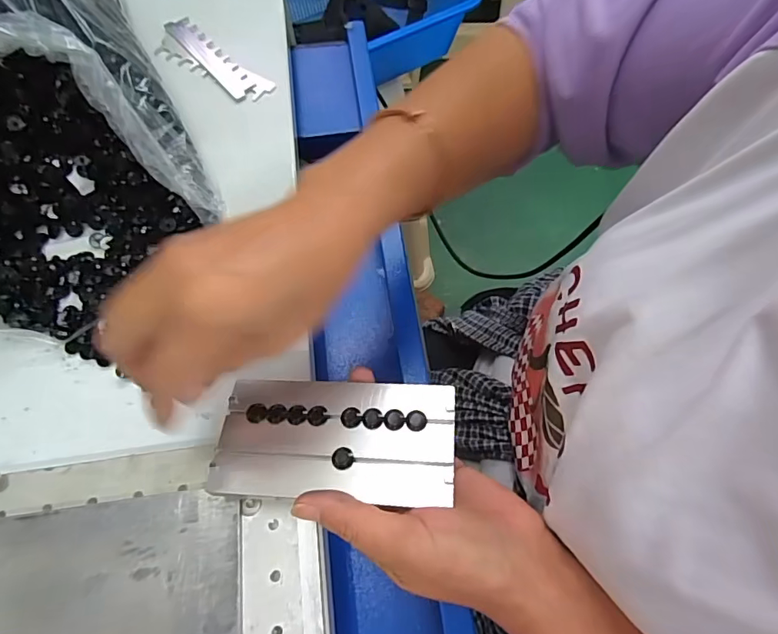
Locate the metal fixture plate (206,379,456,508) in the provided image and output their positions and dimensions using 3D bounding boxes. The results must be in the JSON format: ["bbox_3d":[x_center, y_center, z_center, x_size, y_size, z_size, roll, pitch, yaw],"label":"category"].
[{"bbox_3d":[-0.029,0.062,0.246,0.122,0.012,0.060,0,67,7],"label":"metal fixture plate"}]

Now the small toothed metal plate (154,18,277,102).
[{"bbox_3d":[-0.159,-0.223,0.417,0.125,0.010,0.040,40,73,16],"label":"small toothed metal plate"}]

